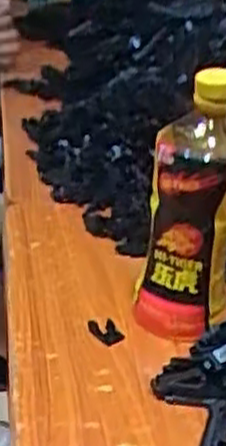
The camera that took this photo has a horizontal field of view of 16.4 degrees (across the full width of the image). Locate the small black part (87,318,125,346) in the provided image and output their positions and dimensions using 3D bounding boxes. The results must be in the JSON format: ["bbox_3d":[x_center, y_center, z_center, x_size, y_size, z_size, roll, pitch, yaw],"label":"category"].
[{"bbox_3d":[-0.005,0.082,0.594,0.026,0.018,0.012,2,26,-11],"label":"small black part"}]

